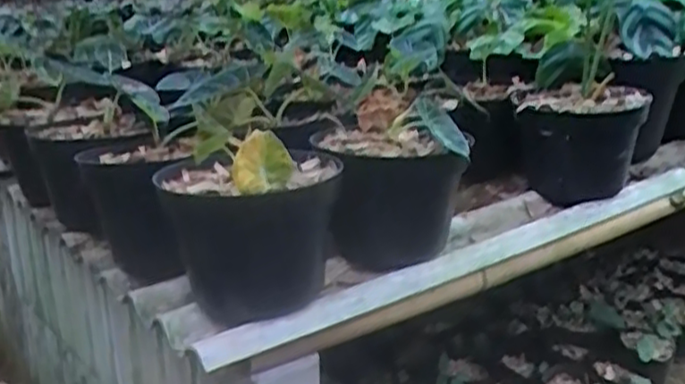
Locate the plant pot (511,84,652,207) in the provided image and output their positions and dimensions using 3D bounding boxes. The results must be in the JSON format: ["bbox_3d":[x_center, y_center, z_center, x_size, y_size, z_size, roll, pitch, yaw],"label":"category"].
[{"bbox_3d":[0.304,-0.062,0.908,0.152,0.131,0.145,6,23,22],"label":"plant pot"}]

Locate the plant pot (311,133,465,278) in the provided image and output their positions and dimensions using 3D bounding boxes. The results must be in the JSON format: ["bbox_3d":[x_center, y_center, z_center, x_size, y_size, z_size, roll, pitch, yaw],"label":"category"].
[{"bbox_3d":[0.049,0.012,0.755,0.135,0.137,0.147,-2,20,1],"label":"plant pot"}]

